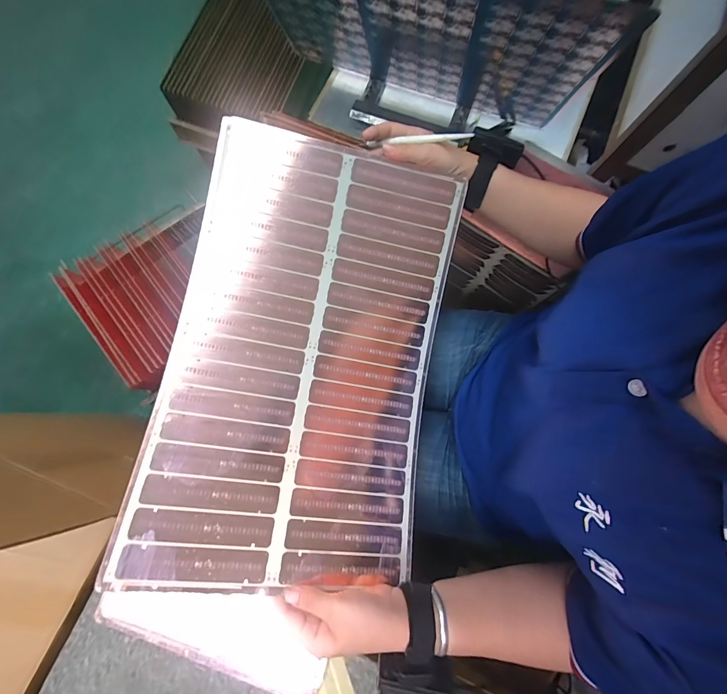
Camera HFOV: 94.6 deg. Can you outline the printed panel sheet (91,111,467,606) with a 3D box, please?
[{"bbox_3d":[-0.062,0.003,0.404,0.301,0.099,0.500,8,79,1],"label":"printed panel sheet"}]

